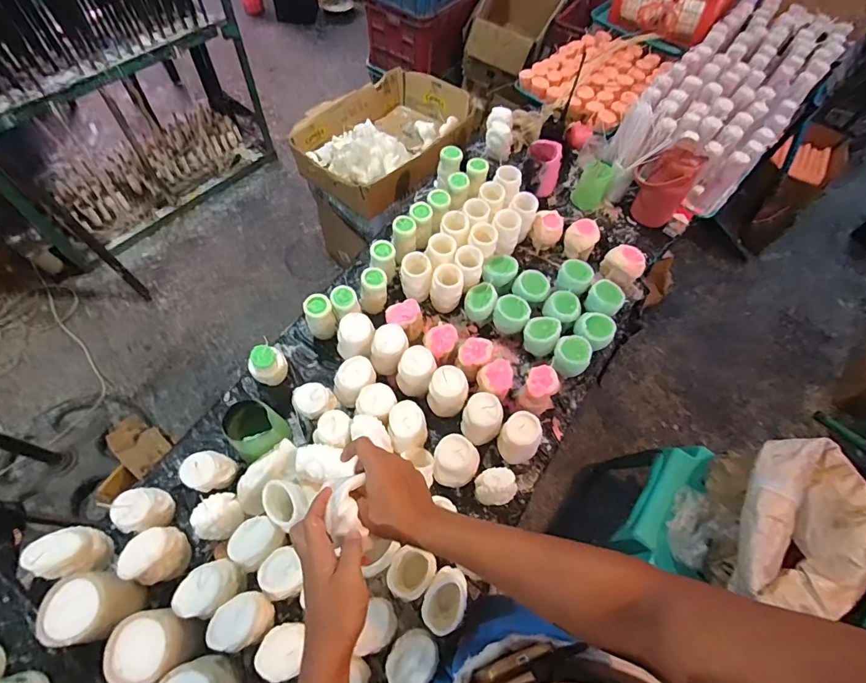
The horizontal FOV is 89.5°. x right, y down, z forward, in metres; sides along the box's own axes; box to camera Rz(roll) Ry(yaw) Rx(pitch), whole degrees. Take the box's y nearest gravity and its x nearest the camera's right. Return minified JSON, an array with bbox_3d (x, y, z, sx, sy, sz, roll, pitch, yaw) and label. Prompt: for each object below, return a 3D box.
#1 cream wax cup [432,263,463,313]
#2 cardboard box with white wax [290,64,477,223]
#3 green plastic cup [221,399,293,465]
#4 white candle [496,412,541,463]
[{"bbox_3d":[0.027,-0.104,0.902,0.063,0.108,0.051,4,62,-1],"label":"cream wax cup"},{"bbox_3d":[-0.139,-0.571,1.236,0.359,0.116,0.463,39,66,16],"label":"cardboard box with white wax"},{"bbox_3d":[-0.300,0.150,0.744,0.085,0.086,0.092,2,62,-3],"label":"green plastic cup"},{"bbox_3d":[0.147,0.162,0.737,0.065,0.066,0.066,2,62,-3],"label":"white candle"}]

